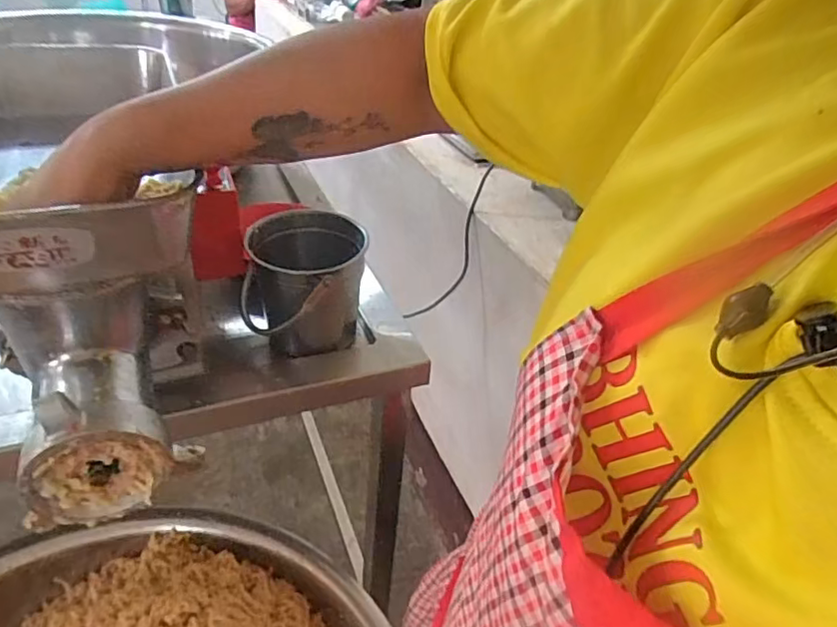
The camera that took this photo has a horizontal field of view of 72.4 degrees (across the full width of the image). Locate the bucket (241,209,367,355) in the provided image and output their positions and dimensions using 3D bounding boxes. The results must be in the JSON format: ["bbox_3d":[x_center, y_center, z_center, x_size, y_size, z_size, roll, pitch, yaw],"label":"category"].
[{"bbox_3d":[-0.130,-0.027,0.666,0.125,0.137,0.139,-1,36,-11],"label":"bucket"}]

